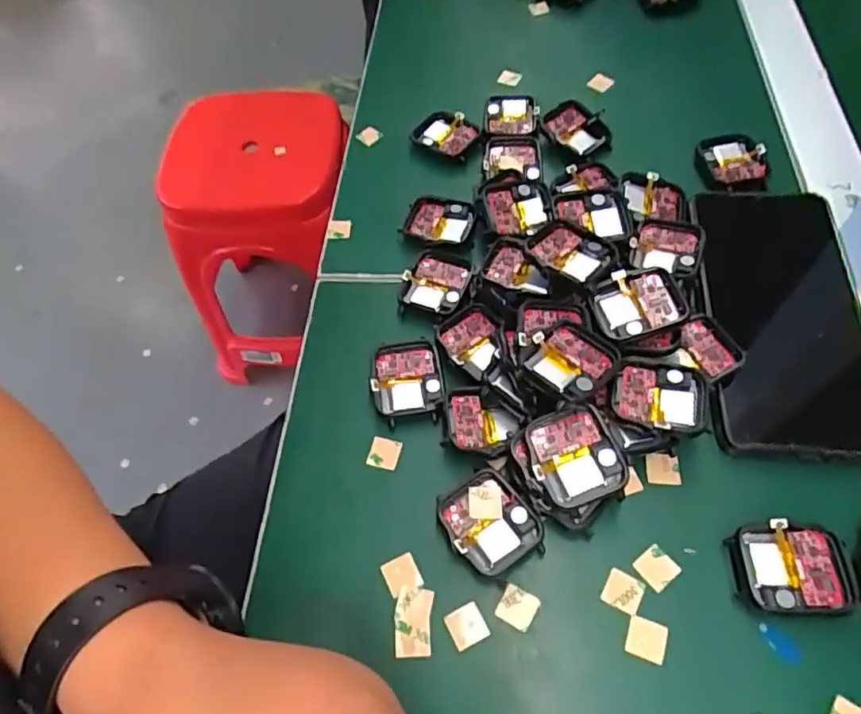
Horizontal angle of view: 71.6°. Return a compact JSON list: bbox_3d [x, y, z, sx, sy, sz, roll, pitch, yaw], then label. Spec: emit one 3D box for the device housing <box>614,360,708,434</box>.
[{"bbox_3d":[0.108,0.018,0.281,0.042,0.005,0.037,11,58,11],"label":"device housing"}]

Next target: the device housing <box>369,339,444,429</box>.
[{"bbox_3d":[-0.013,0.012,0.318,0.037,0.009,0.044,-8,58,-1],"label":"device housing"}]

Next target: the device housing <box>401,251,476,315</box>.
[{"bbox_3d":[0.003,-0.044,0.349,0.038,0.007,0.042,10,60,10],"label":"device housing"}]

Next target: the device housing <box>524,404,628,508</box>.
[{"bbox_3d":[0.067,0.045,0.271,0.041,0.010,0.040,-21,72,1],"label":"device housing"}]

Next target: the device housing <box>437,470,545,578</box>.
[{"bbox_3d":[0.027,0.077,0.276,0.038,0.009,0.042,-28,61,-13],"label":"device housing"}]

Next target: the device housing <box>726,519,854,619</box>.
[{"bbox_3d":[0.154,0.090,0.255,0.046,0.008,0.036,0,59,4],"label":"device housing"}]

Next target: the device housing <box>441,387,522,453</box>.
[{"bbox_3d":[0.025,0.032,0.298,0.036,0.012,0.032,4,59,6],"label":"device housing"}]

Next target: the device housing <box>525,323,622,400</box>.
[{"bbox_3d":[0.067,0.001,0.283,0.036,0.014,0.040,39,68,24],"label":"device housing"}]

